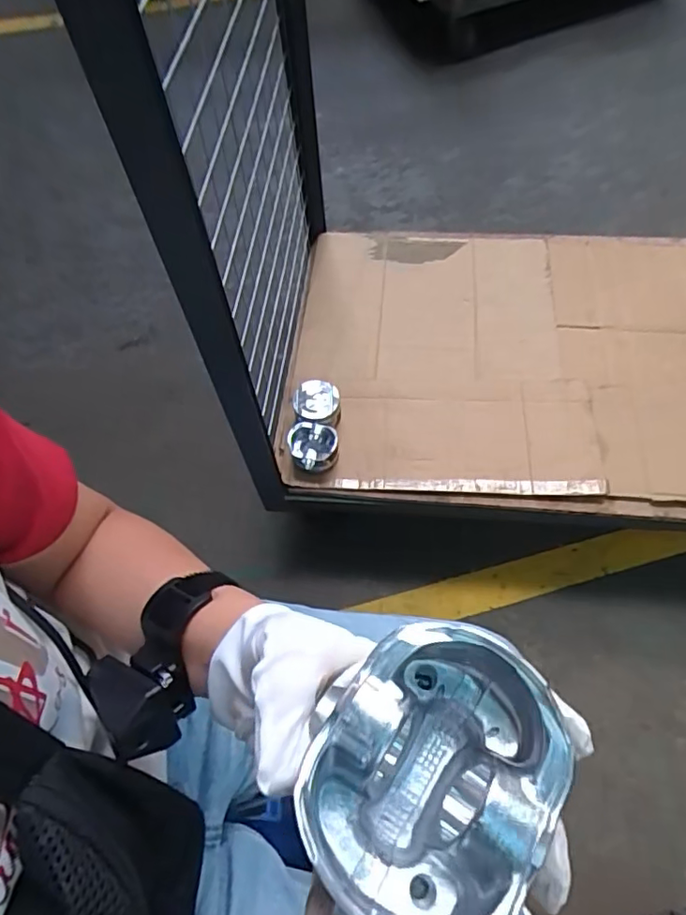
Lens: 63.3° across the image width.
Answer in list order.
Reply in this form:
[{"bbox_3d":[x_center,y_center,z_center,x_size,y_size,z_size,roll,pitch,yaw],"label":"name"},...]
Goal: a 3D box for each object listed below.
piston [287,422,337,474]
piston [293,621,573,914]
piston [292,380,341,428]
[{"bbox_3d":[-0.052,-0.017,1.007,0.089,0.058,0.079,3,61,4],"label":"piston"},{"bbox_3d":[0.031,0.103,0.179,0.076,0.048,0.090,32,67,18],"label":"piston"},{"bbox_3d":[-0.048,-0.093,1.042,0.086,0.065,0.089,-1,60,3],"label":"piston"}]

